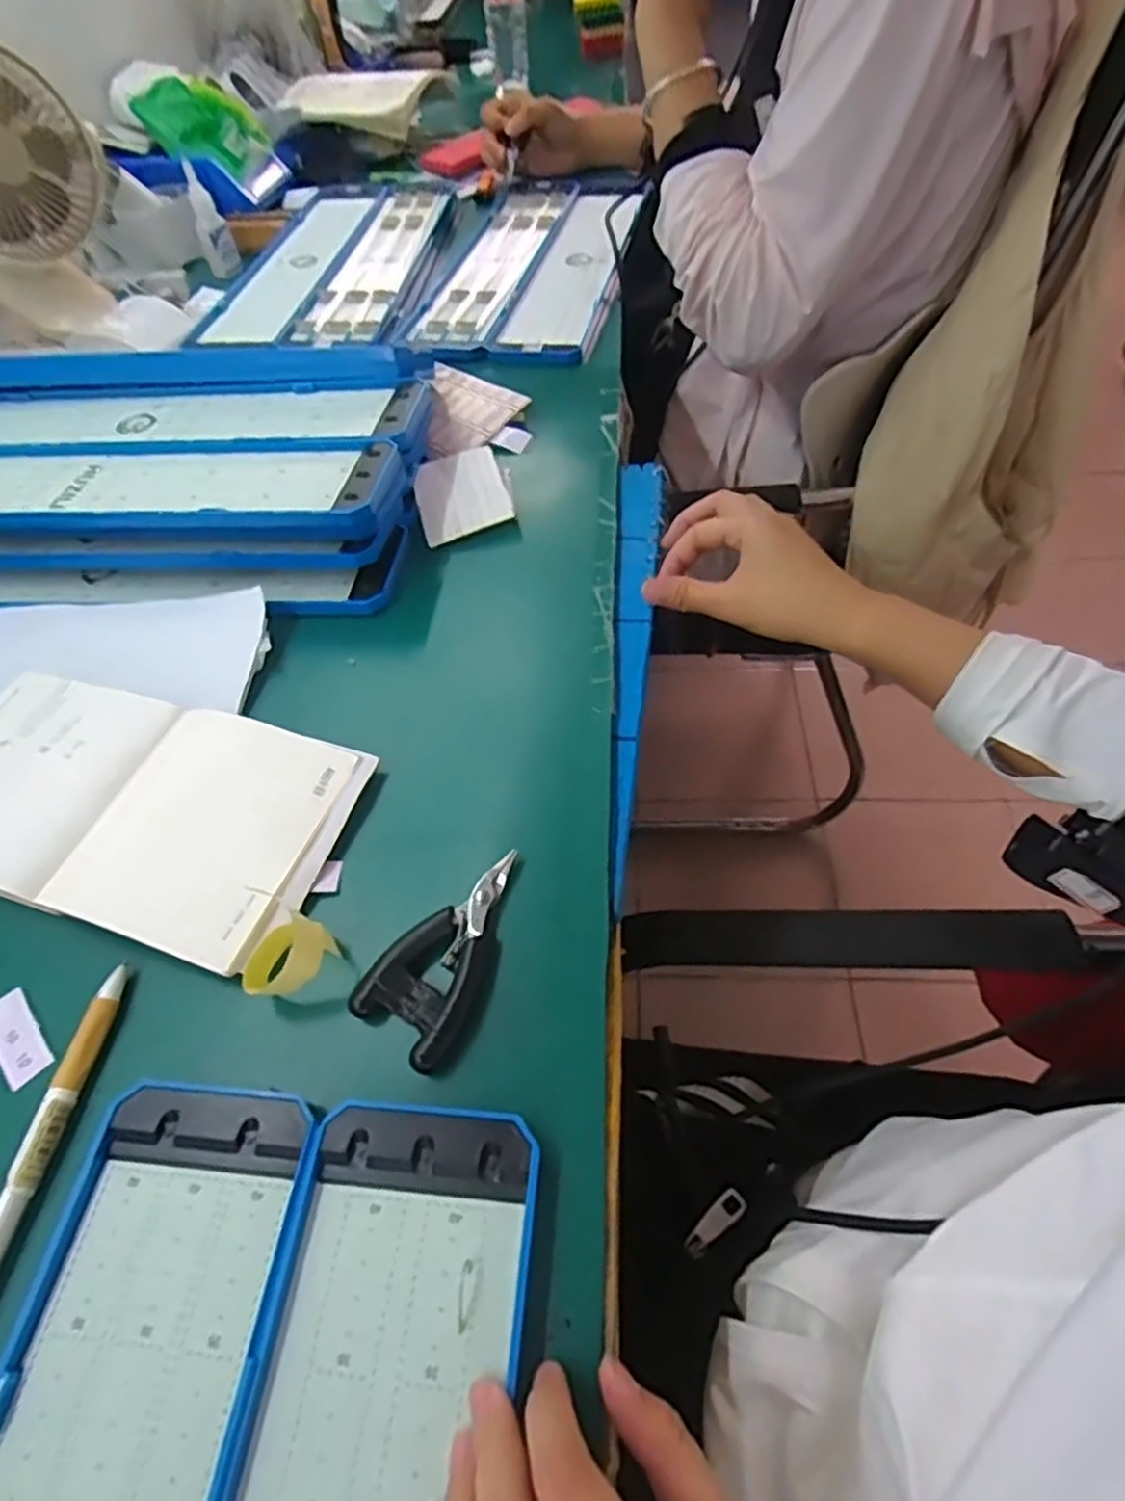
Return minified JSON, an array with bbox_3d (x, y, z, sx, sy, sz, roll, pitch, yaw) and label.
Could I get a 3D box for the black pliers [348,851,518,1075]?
[{"bbox_3d":[-0.052,0.086,0.316,0.047,0.011,0.093,22,59,18],"label":"black pliers"}]

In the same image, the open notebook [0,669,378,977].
[{"bbox_3d":[-0.229,0.025,0.370,0.232,0.012,0.123,13,56,13],"label":"open notebook"}]

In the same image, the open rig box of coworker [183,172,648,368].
[{"bbox_3d":[-0.151,-0.537,0.774,0.431,0.042,0.496,7,55,8],"label":"open rig box of coworker"}]

